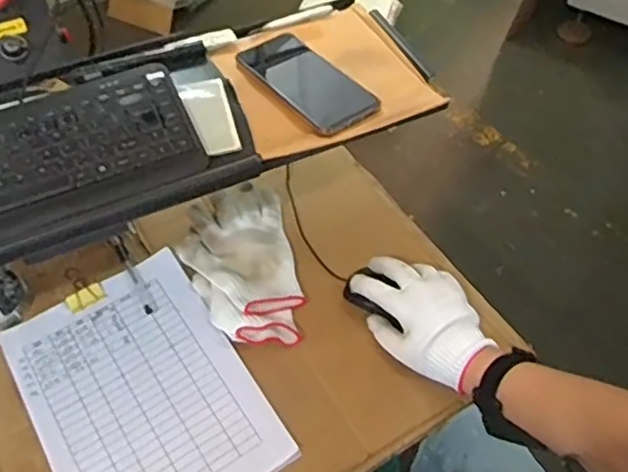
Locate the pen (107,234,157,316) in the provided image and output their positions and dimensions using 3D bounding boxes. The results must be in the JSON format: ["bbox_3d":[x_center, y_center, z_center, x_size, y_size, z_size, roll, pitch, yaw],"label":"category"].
[{"bbox_3d":[-0.215,0.043,0.758,0.014,0.009,0.122,-27,57,-17],"label":"pen"}]

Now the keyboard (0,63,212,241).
[{"bbox_3d":[-0.275,-0.069,0.605,0.326,0.017,0.162,-21,55,-13],"label":"keyboard"}]

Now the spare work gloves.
[{"bbox_3d":[-0.085,0.031,0.748,0.122,0.030,0.223,-12,54,-7],"label":"spare work gloves"}]

